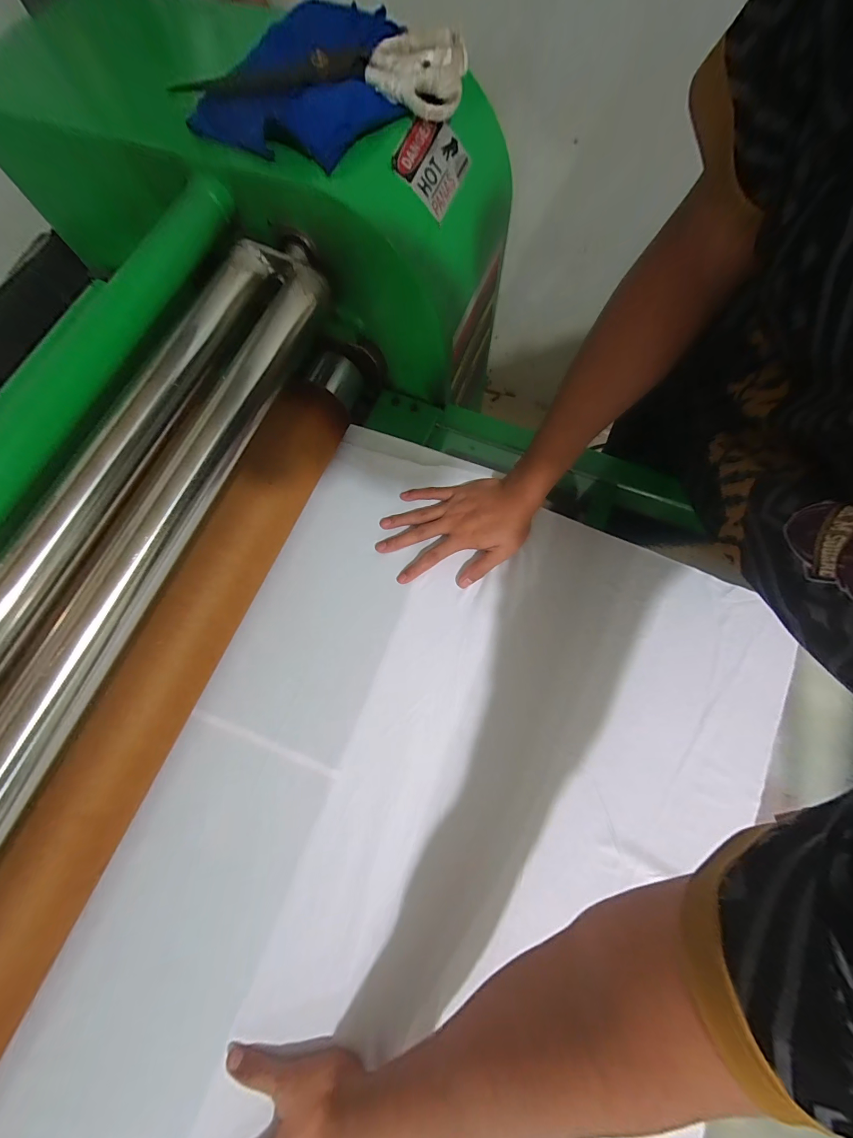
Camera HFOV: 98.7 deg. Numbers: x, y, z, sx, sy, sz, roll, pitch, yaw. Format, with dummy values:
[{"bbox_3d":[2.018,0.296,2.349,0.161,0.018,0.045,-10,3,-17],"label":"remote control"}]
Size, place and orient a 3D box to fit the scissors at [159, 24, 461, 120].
[{"bbox_3d":[-0.095,-0.503,0.373,0.278,0.036,0.079,-6,74,2],"label":"scissors"}]

